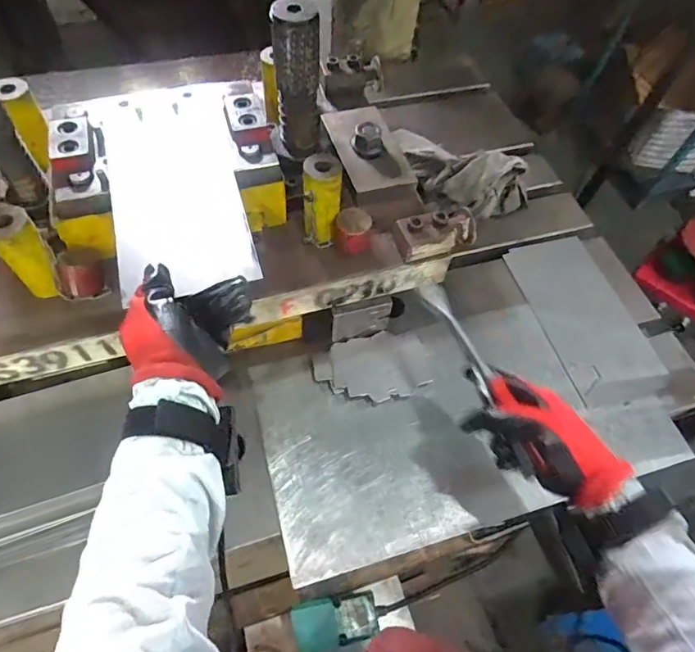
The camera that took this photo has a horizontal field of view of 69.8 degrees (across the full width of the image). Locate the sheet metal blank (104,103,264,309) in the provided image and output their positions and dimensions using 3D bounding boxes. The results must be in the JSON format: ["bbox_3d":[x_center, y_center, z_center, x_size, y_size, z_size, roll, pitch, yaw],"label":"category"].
[{"bbox_3d":[-0.169,-0.135,0.496,0.121,0.008,0.253,-14,61,-11],"label":"sheet metal blank"}]

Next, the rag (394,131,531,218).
[{"bbox_3d":[0.164,-0.232,0.782,0.233,0.090,0.110,25,60,12],"label":"rag"}]

